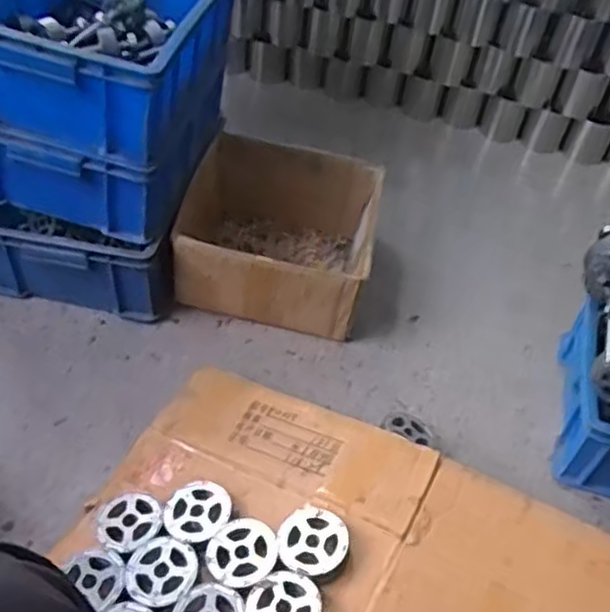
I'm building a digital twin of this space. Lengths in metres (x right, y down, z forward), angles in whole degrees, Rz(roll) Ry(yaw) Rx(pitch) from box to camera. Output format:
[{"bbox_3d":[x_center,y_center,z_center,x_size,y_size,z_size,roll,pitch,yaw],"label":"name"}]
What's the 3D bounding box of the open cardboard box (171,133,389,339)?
[{"bbox_3d":[-0.042,-0.116,1.202,0.306,0.145,0.310,10,48,3],"label":"open cardboard box"}]

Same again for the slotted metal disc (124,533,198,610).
[{"bbox_3d":[-0.160,0.293,0.786,0.076,0.013,0.081,3,48,-3],"label":"slotted metal disc"}]

